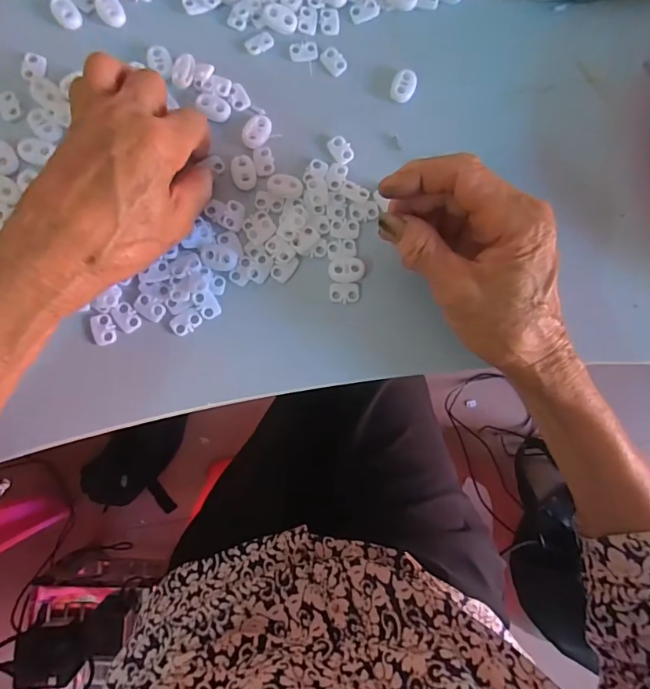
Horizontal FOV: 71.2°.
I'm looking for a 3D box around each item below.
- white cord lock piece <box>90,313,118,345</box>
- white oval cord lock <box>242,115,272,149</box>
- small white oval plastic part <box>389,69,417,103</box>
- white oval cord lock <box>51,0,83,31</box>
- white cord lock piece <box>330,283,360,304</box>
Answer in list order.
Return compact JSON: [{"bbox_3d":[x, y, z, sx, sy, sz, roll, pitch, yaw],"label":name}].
[{"bbox_3d":[-0.130,-0.009,0.267,0.012,0.004,0.018,-20,85,-3],"label":"white cord lock piece"},{"bbox_3d":[-0.043,-0.135,0.288,0.015,0.005,0.021,25,84,2],"label":"white oval cord lock"},{"bbox_3d":[0.052,-0.170,0.297,0.015,0.005,0.022,16,84,1],"label":"small white oval plastic part"},{"bbox_3d":[-0.164,-0.211,0.287,0.014,0.005,0.022,-34,85,-4],"label":"white oval cord lock"},{"bbox_3d":[0.012,-0.032,0.280,0.018,0.004,0.012,3,84,-1],"label":"white cord lock piece"}]

